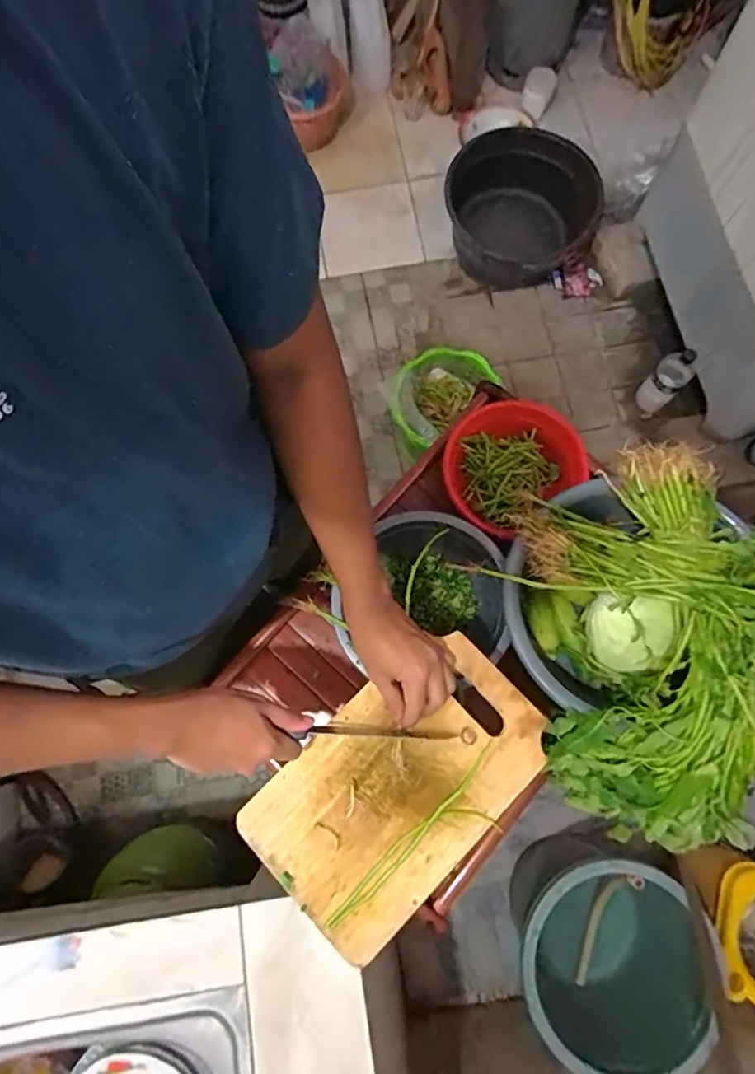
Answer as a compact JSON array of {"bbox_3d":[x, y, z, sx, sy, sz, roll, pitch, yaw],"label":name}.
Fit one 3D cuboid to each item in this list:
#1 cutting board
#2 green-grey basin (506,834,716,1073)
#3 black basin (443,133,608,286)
[{"bbox_3d":[0.025,0.243,0.530,0.290,0.013,0.179,-43,79,-8],"label":"cutting board"},{"bbox_3d":[0.431,0.791,1.058,0.323,0.335,0.349,0,77,1],"label":"green-grey basin"},{"bbox_3d":[0.406,-0.967,1.543,0.408,0.131,0.430,0,77,1],"label":"black basin"}]

